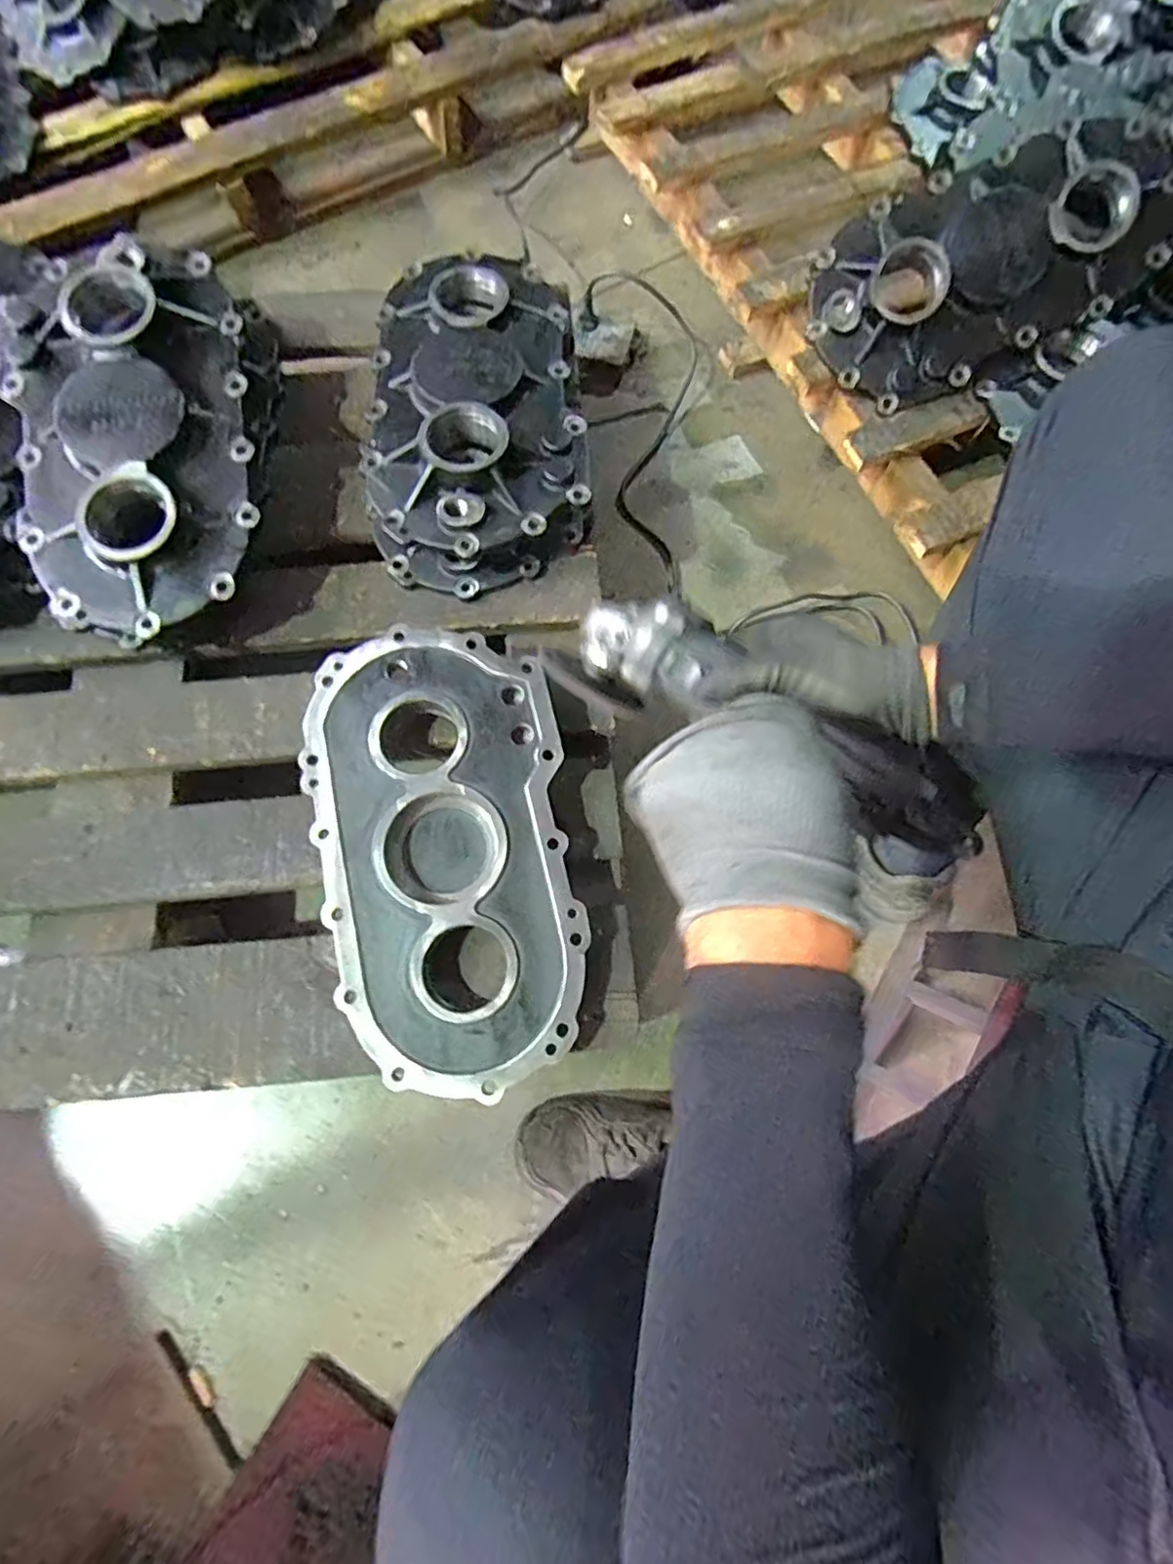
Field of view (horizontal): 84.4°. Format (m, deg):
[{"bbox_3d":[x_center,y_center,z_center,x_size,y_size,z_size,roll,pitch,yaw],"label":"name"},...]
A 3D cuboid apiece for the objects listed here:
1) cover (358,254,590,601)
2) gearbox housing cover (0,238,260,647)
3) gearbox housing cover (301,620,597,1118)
[{"bbox_3d":[-0.121,-0.406,0.705,0.233,0.095,0.395,-6,74,-3],"label":"cover"},{"bbox_3d":[-0.438,-0.337,0.618,0.226,0.083,0.384,-8,74,-4],"label":"gearbox housing cover"},{"bbox_3d":[-0.124,0.060,0.584,0.220,0.048,0.395,-11,74,-5],"label":"gearbox housing cover"}]

